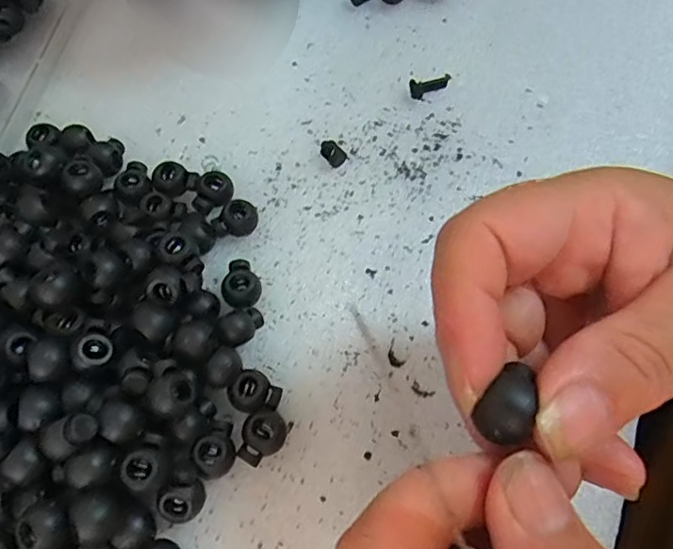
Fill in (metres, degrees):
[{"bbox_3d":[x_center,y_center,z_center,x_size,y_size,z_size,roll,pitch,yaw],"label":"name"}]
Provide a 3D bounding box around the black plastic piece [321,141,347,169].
[{"bbox_3d":[-0.002,-0.056,0.259,0.012,0.007,0.008,39,72,15],"label":"black plastic piece"}]

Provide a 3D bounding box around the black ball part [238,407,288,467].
[{"bbox_3d":[-0.027,0.059,0.203,0.015,0.013,0.020,21,68,8],"label":"black ball part"}]

